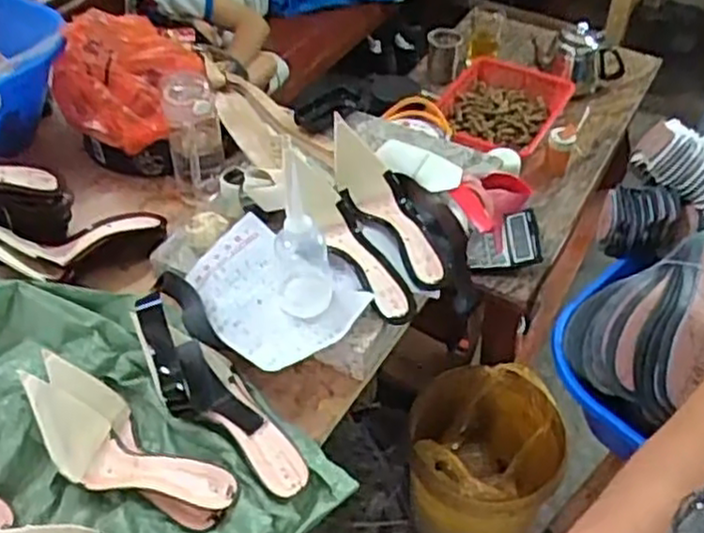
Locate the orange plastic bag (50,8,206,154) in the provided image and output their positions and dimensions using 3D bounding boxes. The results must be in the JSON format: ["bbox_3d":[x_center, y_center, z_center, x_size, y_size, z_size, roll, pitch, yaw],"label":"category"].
[{"bbox_3d":[-0.308,-0.258,1.030,0.189,0.121,0.213,-19,48,-18],"label":"orange plastic bag"}]

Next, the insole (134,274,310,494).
[{"bbox_3d":[-0.150,0.120,0.778,0.106,0.086,0.290,-30,69,-27],"label":"insole"}]

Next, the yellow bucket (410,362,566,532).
[{"bbox_3d":[0.230,0.367,1.368,0.254,0.288,0.267,0,45,0],"label":"yellow bucket"}]

